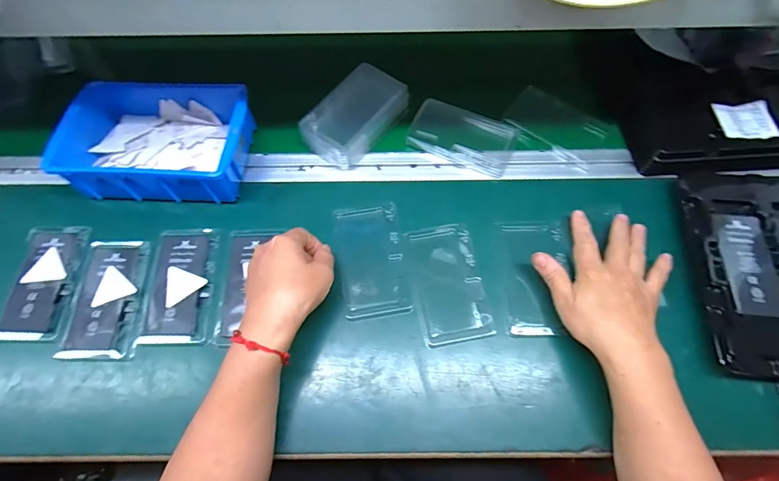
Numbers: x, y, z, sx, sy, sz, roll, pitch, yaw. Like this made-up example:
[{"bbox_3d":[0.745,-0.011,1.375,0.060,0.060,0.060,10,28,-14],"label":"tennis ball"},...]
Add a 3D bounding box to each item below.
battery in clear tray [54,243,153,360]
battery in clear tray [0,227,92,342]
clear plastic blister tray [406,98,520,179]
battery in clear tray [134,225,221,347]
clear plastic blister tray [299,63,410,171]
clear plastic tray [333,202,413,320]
[{"bbox_3d":[-0.301,0.061,0.432,0.069,0.015,0.126,2,65,1],"label":"battery in clear tray"},{"bbox_3d":[-0.379,0.045,0.440,0.069,0.016,0.126,1,65,1],"label":"battery in clear tray"},{"bbox_3d":[0.095,-0.137,0.511,0.131,0.014,0.079,21,67,10],"label":"clear plastic blister tray"},{"bbox_3d":[-0.226,0.046,0.435,0.072,0.008,0.127,0,65,1],"label":"battery in clear tray"},{"bbox_3d":[-0.042,-0.157,0.503,0.080,0.043,0.129,37,71,16],"label":"clear plastic blister tray"},{"bbox_3d":[-0.020,0.019,0.442,0.072,0.010,0.128,-8,66,-3],"label":"clear plastic tray"}]

